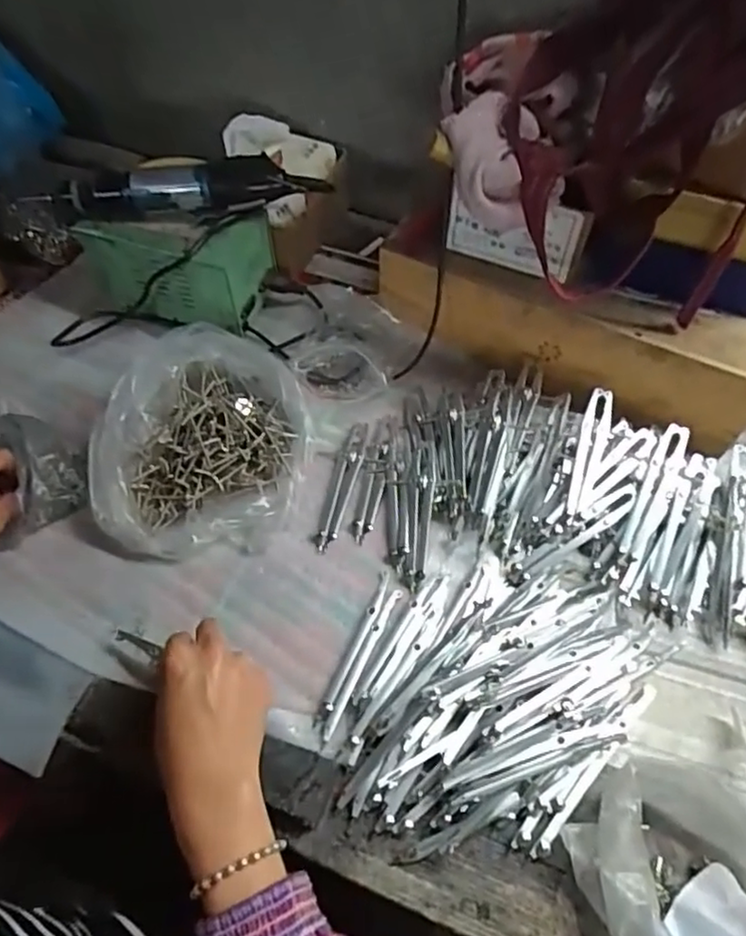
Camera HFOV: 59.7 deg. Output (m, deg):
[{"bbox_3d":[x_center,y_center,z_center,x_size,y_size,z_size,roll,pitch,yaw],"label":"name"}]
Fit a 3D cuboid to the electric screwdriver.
[{"bbox_3d":[-0.180,-0.256,0.593,0.264,0.042,0.035,-5,57,-3],"label":"electric screwdriver"}]

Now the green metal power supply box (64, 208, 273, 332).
[{"bbox_3d":[-0.195,-0.203,0.638,0.168,0.084,0.093,14,58,9],"label":"green metal power supply box"}]

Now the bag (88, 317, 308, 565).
[{"bbox_3d":[-0.145,-0.026,0.551,0.175,0.060,0.195,-4,57,-2],"label":"bag"}]

